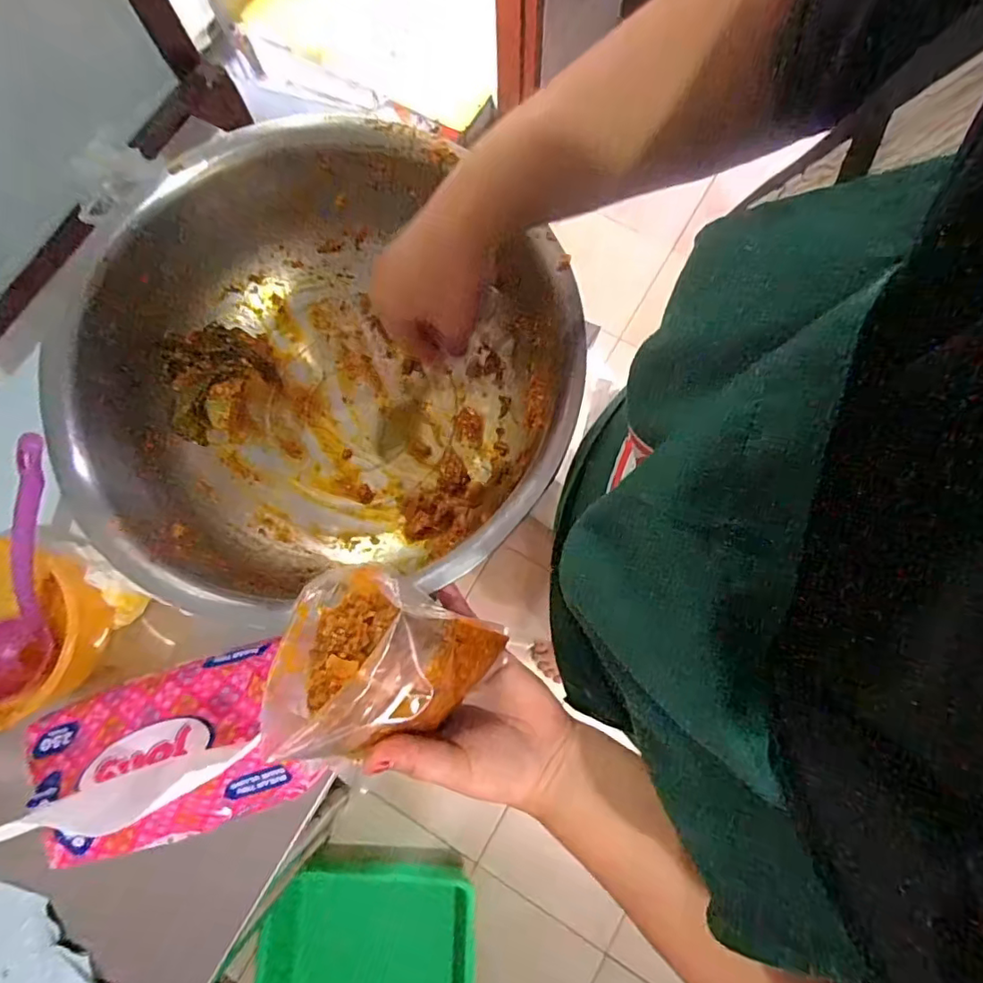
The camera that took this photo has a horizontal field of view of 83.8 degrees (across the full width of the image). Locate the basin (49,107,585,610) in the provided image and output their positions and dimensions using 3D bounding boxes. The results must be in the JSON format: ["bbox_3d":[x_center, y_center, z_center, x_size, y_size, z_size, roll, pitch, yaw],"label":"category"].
[{"bbox_3d":[-0.119,-0.097,0.452,0.350,0.139,0.351,-6,76,0],"label":"basin"}]

